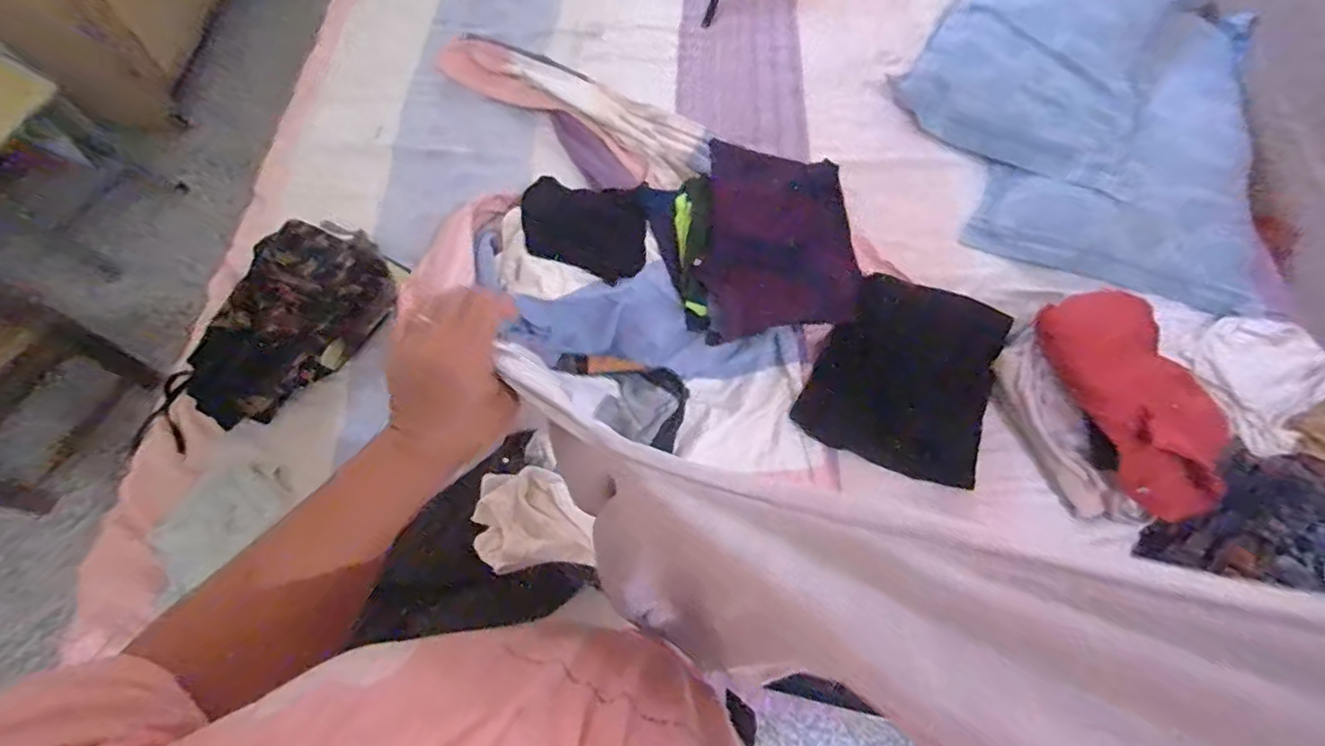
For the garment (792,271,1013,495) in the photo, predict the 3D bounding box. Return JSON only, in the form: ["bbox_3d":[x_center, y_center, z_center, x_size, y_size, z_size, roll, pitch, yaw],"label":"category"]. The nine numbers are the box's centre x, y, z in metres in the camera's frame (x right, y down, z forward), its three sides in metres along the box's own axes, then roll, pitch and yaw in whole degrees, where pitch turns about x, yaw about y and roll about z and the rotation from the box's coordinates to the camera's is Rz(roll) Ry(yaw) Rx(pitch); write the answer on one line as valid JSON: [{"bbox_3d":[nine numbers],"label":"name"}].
[{"bbox_3d":[0.381,0.003,0.936,0.265,0.019,0.286,20,86,14],"label":"garment"}]

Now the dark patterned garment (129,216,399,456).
[{"bbox_3d":[-0.552,-0.065,0.887,0.196,0.099,0.381,11,67,4],"label":"dark patterned garment"}]

